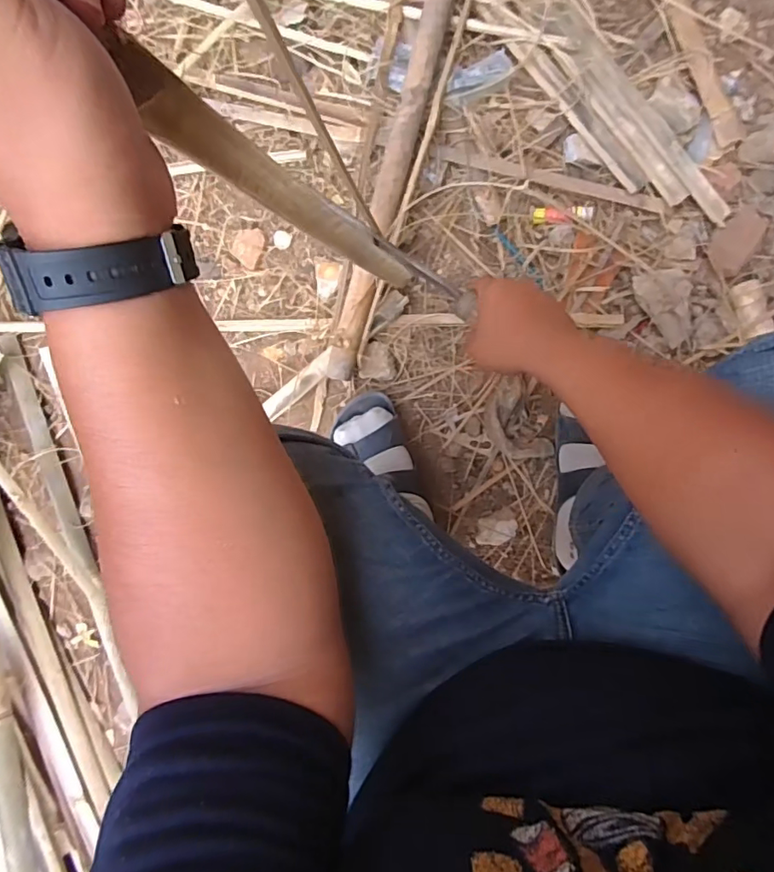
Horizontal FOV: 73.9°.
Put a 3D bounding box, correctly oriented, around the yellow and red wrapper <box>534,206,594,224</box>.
[{"bbox_3d":[0.233,-0.293,0.681,0.073,0.016,0.019,1,93,7],"label":"yellow and red wrapper"}]

